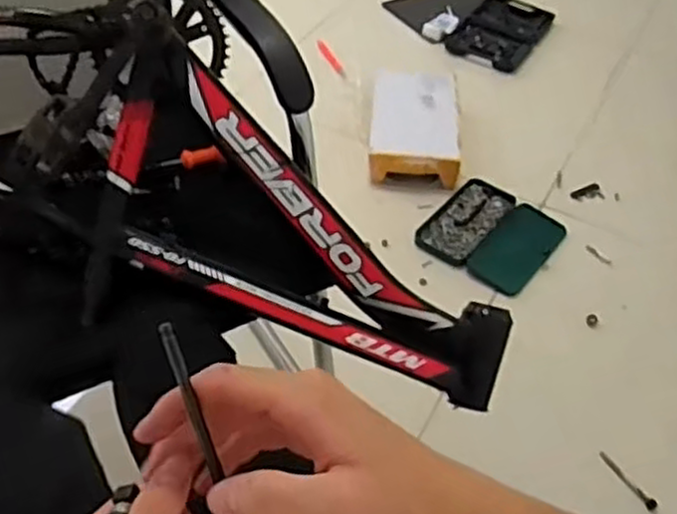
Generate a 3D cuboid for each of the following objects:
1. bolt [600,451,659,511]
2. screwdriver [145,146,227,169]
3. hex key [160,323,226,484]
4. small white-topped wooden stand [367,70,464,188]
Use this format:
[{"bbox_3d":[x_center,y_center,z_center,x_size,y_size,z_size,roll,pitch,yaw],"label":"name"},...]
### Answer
[{"bbox_3d":[0.472,0.364,1.246,0.021,0.012,0.117,-28,54,-27],"label":"bolt"},{"bbox_3d":[-0.203,-0.126,1.008,0.101,0.022,0.022,-8,49,8],"label":"screwdriver"},{"bbox_3d":[-0.062,0.090,0.338,0.021,0.013,0.124,-16,97,-18],"label":"hex key"},{"bbox_3d":[0.178,-0.307,1.784,0.206,0.073,0.332,6,46,2],"label":"small white-topped wooden stand"}]

